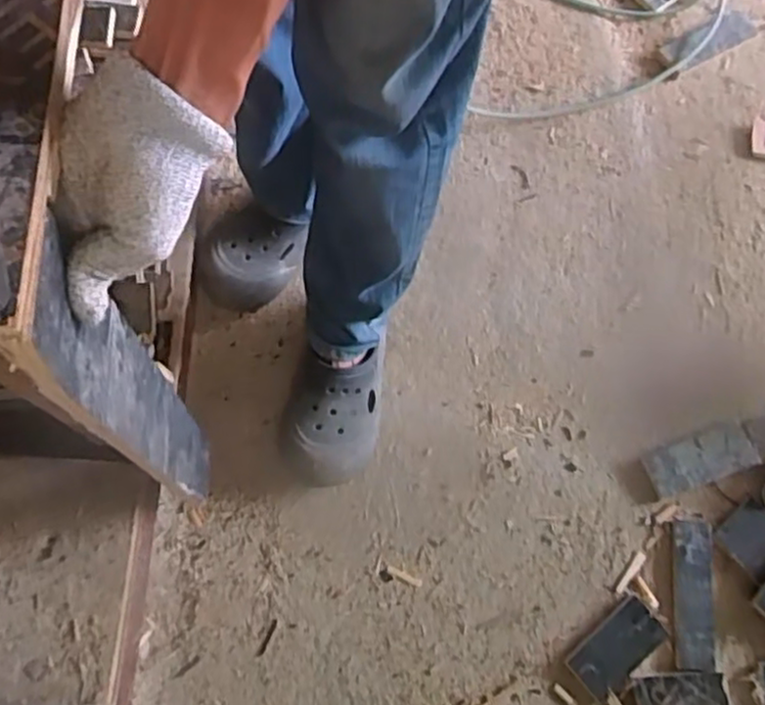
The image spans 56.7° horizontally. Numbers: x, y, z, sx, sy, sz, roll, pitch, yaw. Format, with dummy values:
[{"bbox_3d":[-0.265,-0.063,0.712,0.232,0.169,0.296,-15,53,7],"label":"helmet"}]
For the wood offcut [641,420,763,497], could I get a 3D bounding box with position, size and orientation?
[{"bbox_3d":[0.430,0.143,0.957,0.145,0.012,0.063,-17,72,-7],"label":"wood offcut"}]

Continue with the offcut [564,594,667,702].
[{"bbox_3d":[0.287,0.363,0.873,0.120,0.008,0.058,-39,77,-13],"label":"offcut"}]

